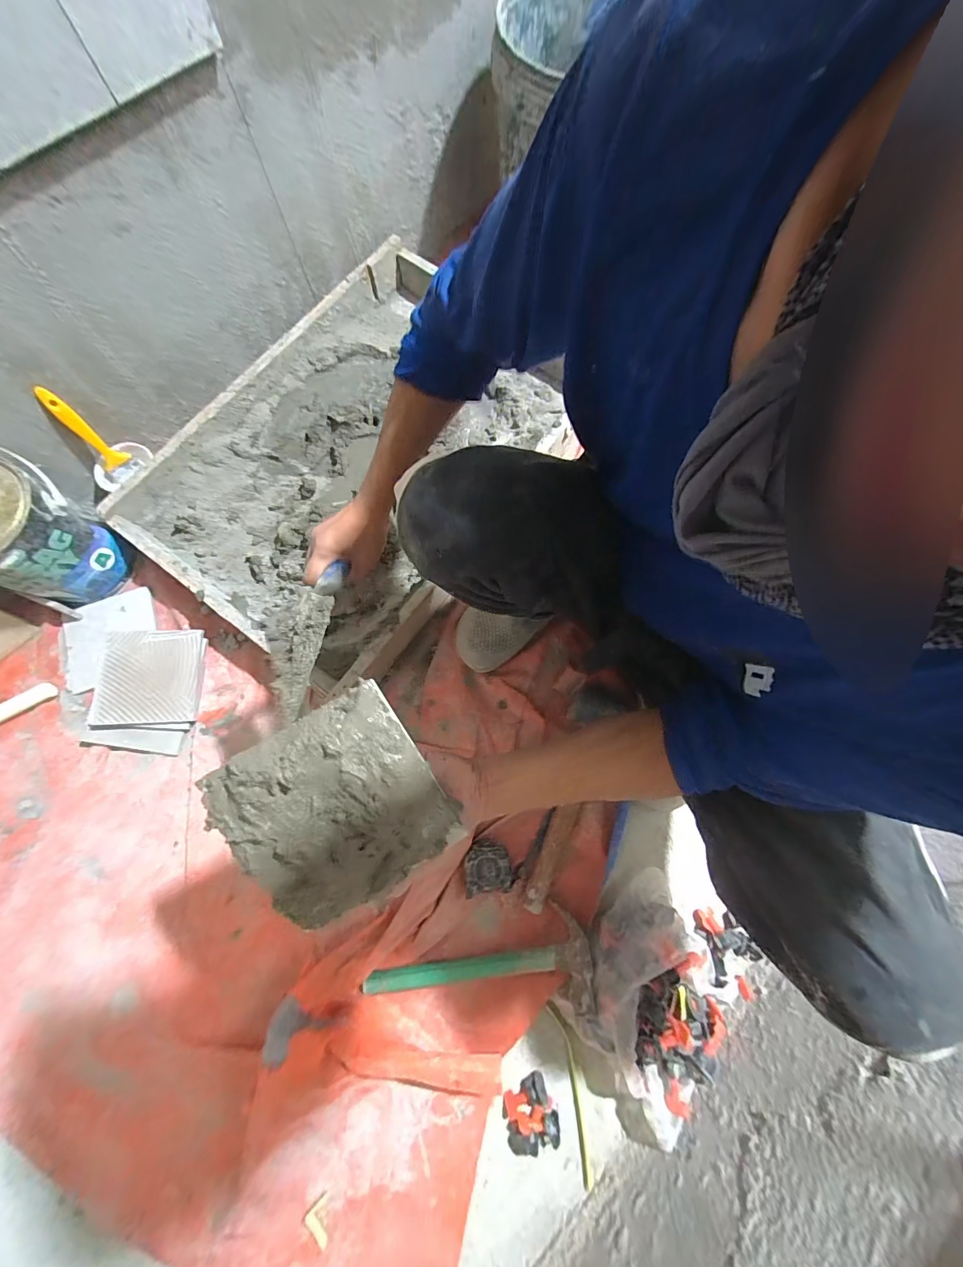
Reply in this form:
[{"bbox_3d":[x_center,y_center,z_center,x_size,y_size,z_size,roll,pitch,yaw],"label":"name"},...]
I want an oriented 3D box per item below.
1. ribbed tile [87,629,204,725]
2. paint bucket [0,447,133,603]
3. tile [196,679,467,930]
[{"bbox_3d":[-0.529,0.067,0.642,0.152,0.009,0.145,-1,82,-3],"label":"ribbed tile"},{"bbox_3d":[-0.691,-0.153,0.617,0.174,0.176,0.166,33,78,8],"label":"paint bucket"},{"bbox_3d":[-0.107,0.132,0.298,0.144,0.021,0.144,-32,99,-7],"label":"tile"}]

